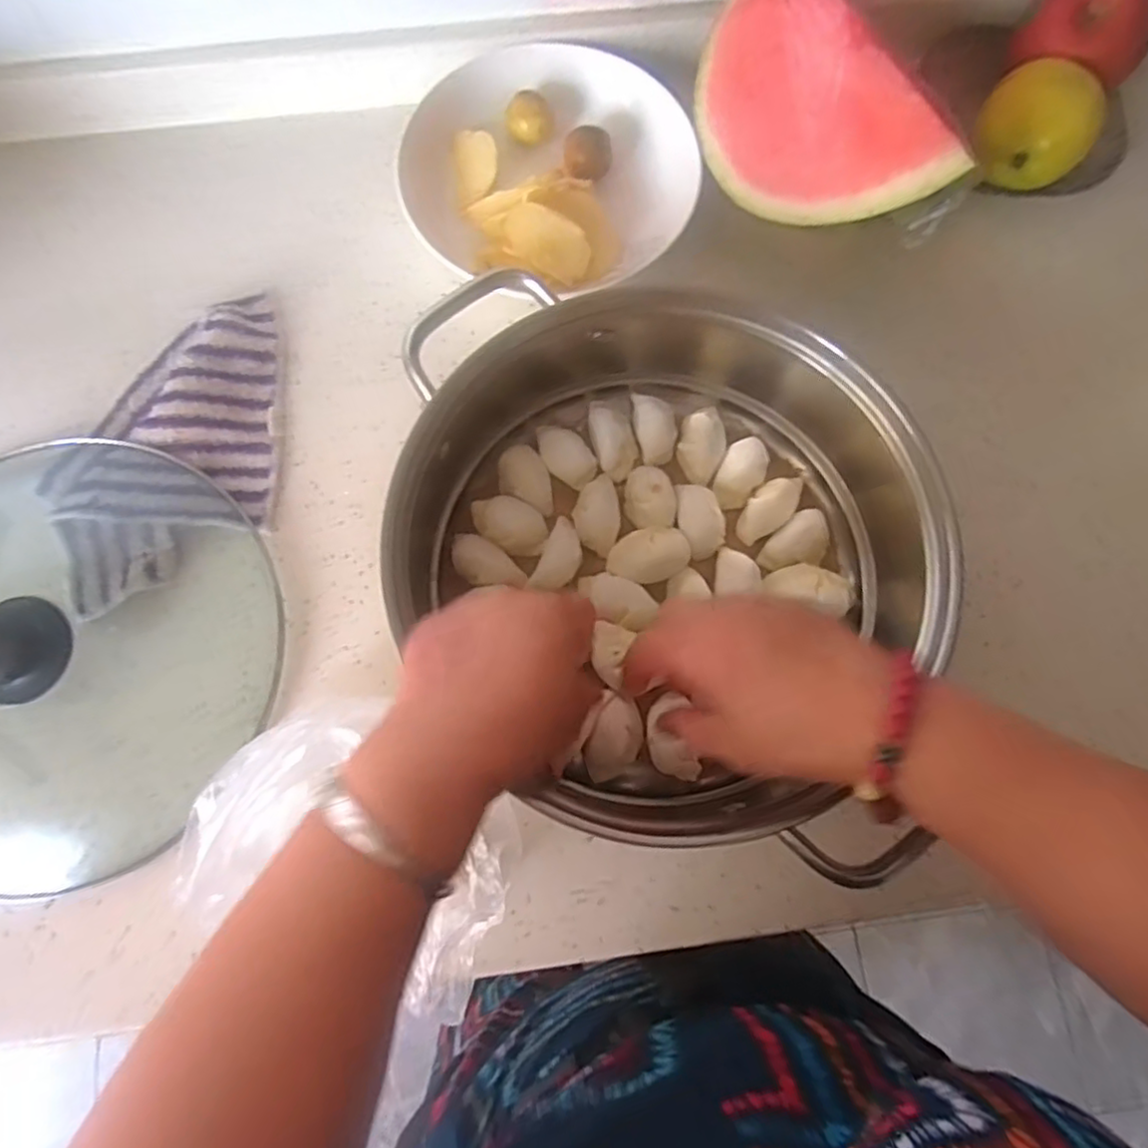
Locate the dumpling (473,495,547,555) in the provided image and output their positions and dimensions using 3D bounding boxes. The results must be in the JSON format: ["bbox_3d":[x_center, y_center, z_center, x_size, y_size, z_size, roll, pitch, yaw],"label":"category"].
[{"bbox_3d":[-0.040,-0.030,0.401,0.048,0.017,0.029,24,77,5],"label":"dumpling"}]

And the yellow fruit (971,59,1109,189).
[{"bbox_3d":[0.304,-0.294,0.445,0.055,0.068,0.072,-42,80,-9],"label":"yellow fruit"}]

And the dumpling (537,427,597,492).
[{"bbox_3d":[-0.006,-0.073,0.416,0.027,0.020,0.043,-43,81,-10],"label":"dumpling"}]

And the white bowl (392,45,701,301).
[{"bbox_3d":[-0.019,-0.268,0.455,0.186,0.044,0.170,0,76,-1],"label":"white bowl"}]

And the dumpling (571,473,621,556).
[{"bbox_3d":[0.014,-0.038,0.404,0.027,0.016,0.051,-4,76,-2],"label":"dumpling"}]

